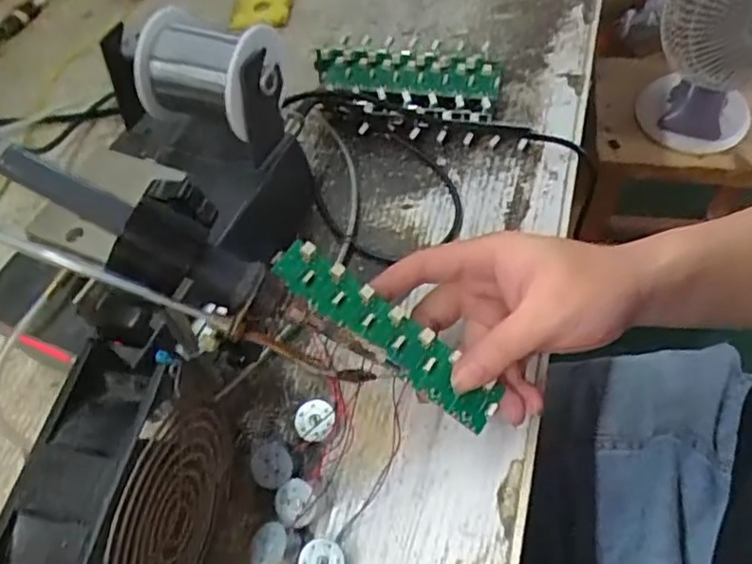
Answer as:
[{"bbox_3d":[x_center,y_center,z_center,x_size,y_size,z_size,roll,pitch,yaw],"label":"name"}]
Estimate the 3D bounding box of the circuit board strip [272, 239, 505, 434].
[{"bbox_3d":[0.005,0.026,0.322,0.138,0.009,0.029,39,65,5],"label":"circuit board strip"}]

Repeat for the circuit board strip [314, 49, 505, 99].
[{"bbox_3d":[0.022,-0.166,0.483,0.148,0.021,0.048,5,58,7],"label":"circuit board strip"}]

